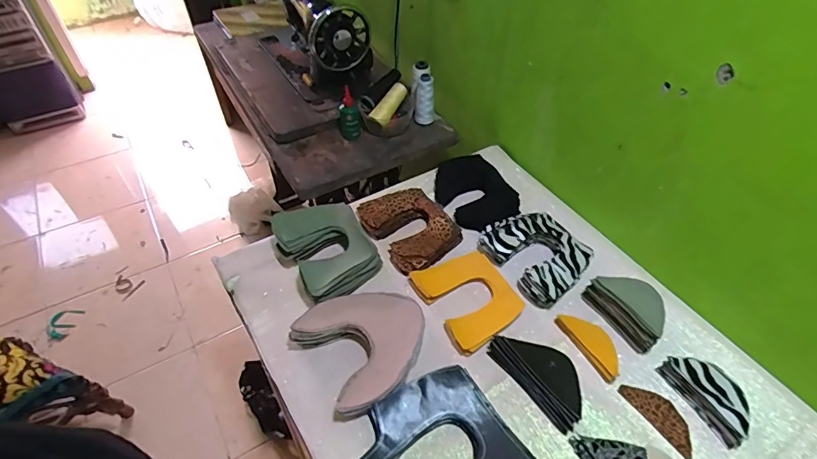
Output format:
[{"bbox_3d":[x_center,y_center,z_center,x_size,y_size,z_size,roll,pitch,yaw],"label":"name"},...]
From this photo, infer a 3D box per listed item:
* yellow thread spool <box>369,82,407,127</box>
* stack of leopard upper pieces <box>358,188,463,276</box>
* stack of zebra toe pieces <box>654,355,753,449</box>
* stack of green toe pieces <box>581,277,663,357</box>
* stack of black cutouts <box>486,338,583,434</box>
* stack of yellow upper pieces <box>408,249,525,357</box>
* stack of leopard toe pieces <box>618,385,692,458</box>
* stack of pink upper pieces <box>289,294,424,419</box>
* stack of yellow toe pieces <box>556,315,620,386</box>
[{"bbox_3d":[-0.039,-0.274,1.012,0.035,0.037,0.111,28,72,22],"label":"yellow thread spool"},{"bbox_3d":[0.003,-0.003,0.816,0.133,0.037,0.174,-28,54,-23],"label":"stack of leopard upper pieces"},{"bbox_3d":[0.396,0.214,0.602,0.052,0.042,0.116,-21,52,-19],"label":"stack of zebra toe pieces"},{"bbox_3d":[0.324,0.110,0.675,0.051,0.068,0.122,-23,52,-20],"label":"stack of green toe pieces"},{"bbox_3d":[0.180,0.194,0.627,0.070,0.032,0.142,-32,56,-26],"label":"stack of black cutouts"},{"bbox_3d":[0.091,0.103,0.718,0.128,0.033,0.155,-26,53,-22],"label":"stack of yellow upper pieces"},{"bbox_3d":[0.333,0.245,0.608,0.042,0.007,0.105,-27,54,-23],"label":"stack of leopard toe pieces"},{"bbox_3d":[-0.056,0.162,0.655,0.176,0.061,0.168,-26,53,-22],"label":"stack of pink upper pieces"},{"bbox_3d":[0.267,0.162,0.663,0.053,0.011,0.106,-22,52,-20],"label":"stack of yellow toe pieces"}]

